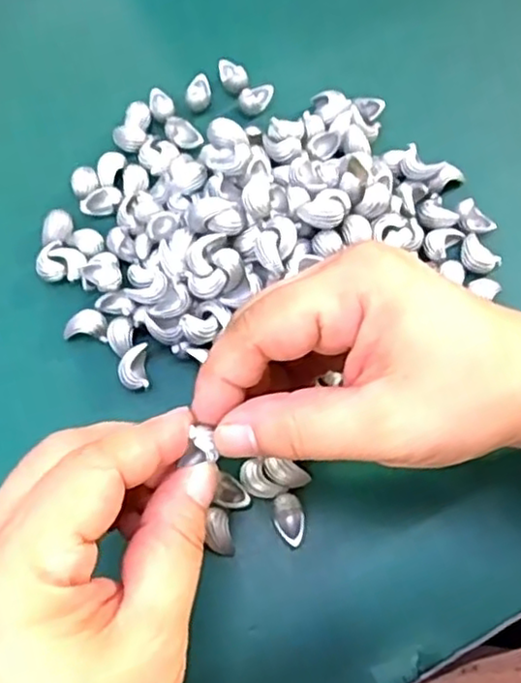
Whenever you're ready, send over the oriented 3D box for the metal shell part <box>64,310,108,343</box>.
[{"bbox_3d":[-0.077,-0.007,0.300,0.020,0.010,0.014,8,71,3],"label":"metal shell part"}]

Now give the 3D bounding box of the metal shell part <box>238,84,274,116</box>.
[{"bbox_3d":[-0.002,-0.122,0.335,0.012,0.010,0.019,37,75,12],"label":"metal shell part"}]

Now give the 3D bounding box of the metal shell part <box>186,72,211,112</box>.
[{"bbox_3d":[-0.031,-0.126,0.336,0.012,0.006,0.019,-5,71,-1],"label":"metal shell part"}]

